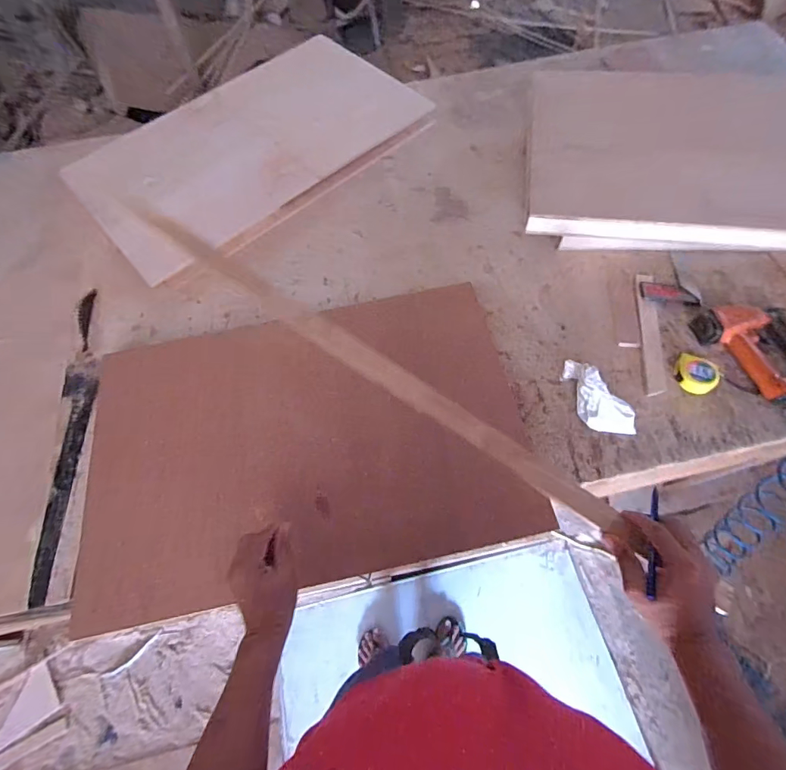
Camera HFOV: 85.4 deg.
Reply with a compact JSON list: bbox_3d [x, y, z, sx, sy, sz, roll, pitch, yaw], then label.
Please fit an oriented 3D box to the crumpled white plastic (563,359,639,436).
[{"bbox_3d":[0.364,0.027,0.770,0.066,0.062,0.165,-36,68,-14],"label":"crumpled white plastic"}]

